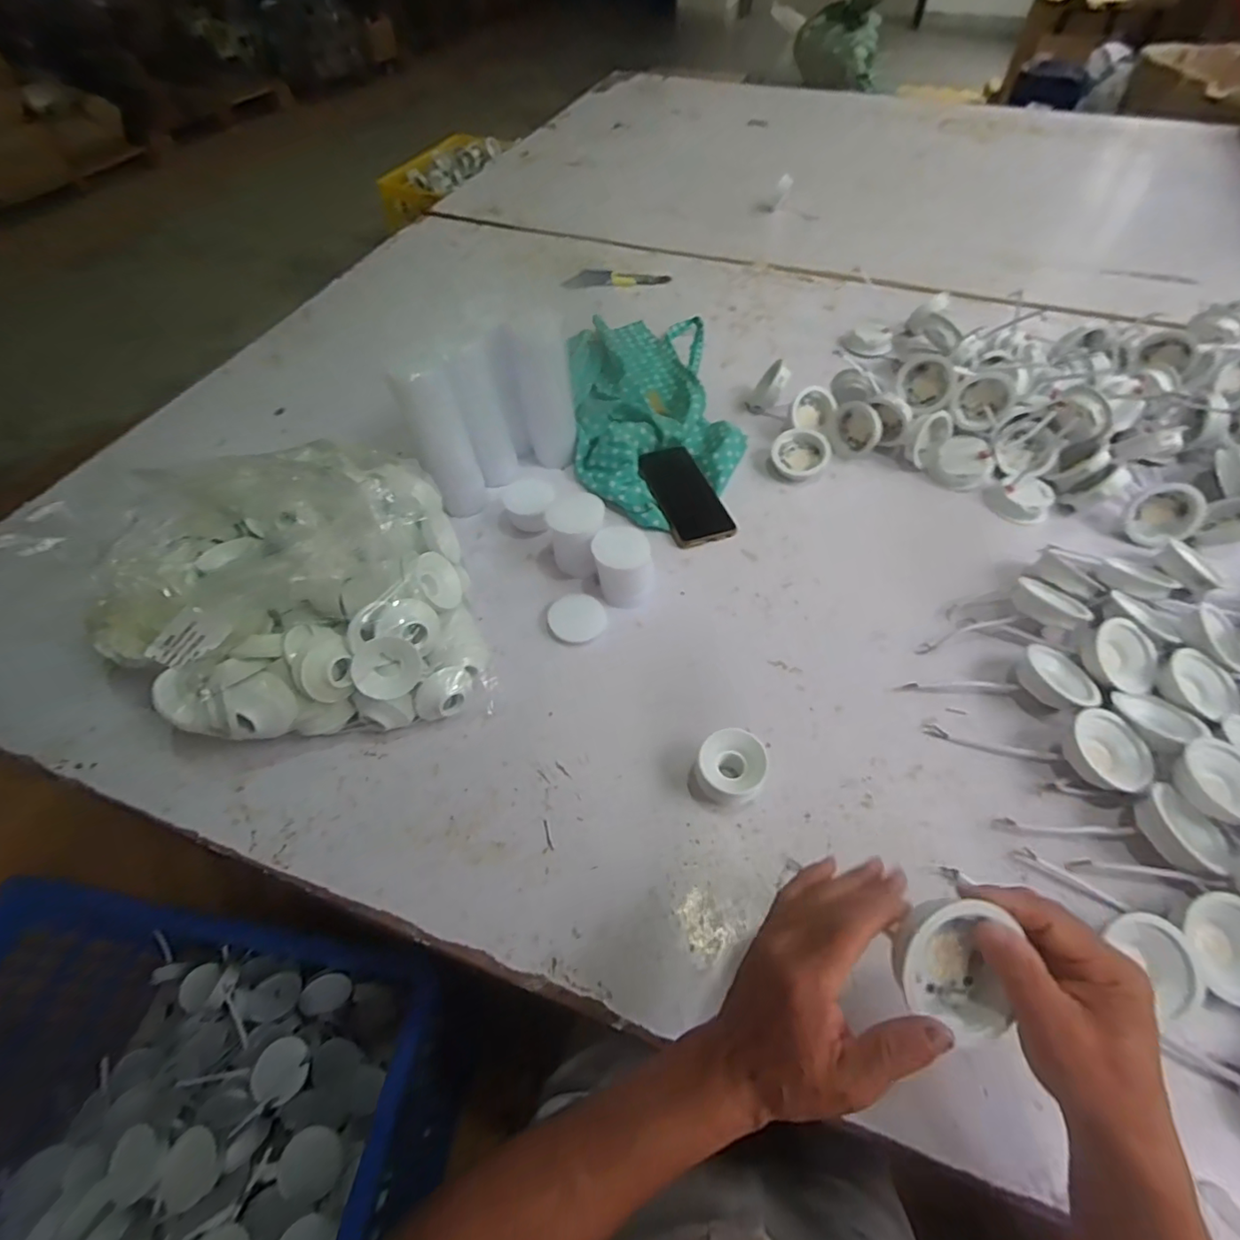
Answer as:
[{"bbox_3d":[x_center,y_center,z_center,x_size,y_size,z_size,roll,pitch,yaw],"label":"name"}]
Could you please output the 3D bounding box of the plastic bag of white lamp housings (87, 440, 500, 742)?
[{"bbox_3d":[-0.310,-0.033,0.556,0.310,0.172,0.287,-16,55,-11],"label":"plastic bag of white lamp housings"}]

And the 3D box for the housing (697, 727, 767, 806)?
[{"bbox_3d":[0.096,0.129,0.507,0.054,0.045,0.058,0,54,0],"label":"housing"}]

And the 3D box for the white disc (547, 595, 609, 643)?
[{"bbox_3d":[-0.045,-0.002,0.627,0.060,0.004,0.056,4,62,-7],"label":"white disc"}]

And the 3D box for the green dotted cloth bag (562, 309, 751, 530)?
[{"bbox_3d":[0.041,-0.313,0.825,0.213,0.046,0.451,-5,54,-4],"label":"green dotted cloth bag"}]

